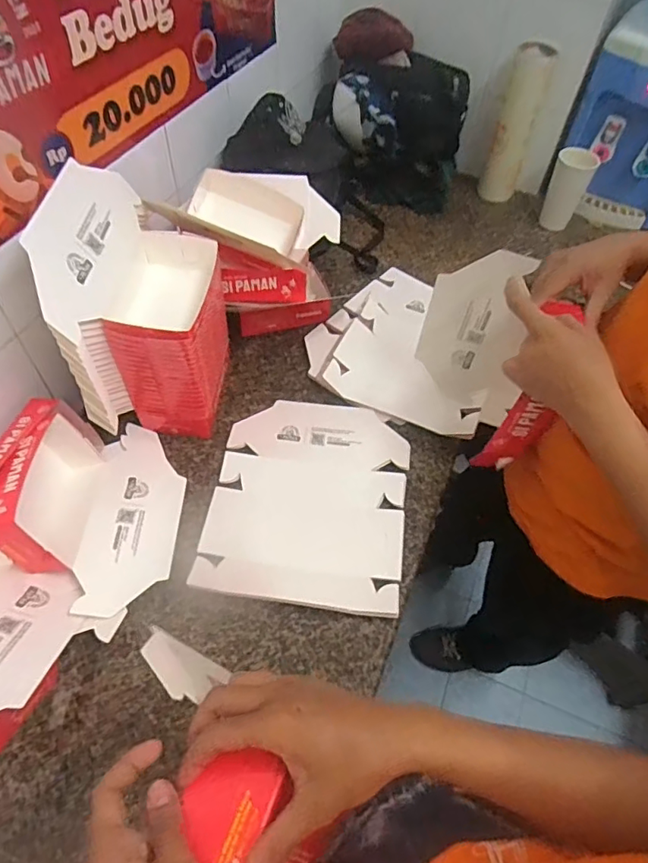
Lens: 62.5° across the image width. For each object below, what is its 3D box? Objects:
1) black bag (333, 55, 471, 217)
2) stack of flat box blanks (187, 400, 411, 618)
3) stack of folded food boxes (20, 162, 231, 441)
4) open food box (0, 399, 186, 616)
[{"bbox_3d":[0.179,-0.718,1.291,0.304,0.255,0.199,11,54,5],"label":"black bag"},{"bbox_3d":[-0.019,0.098,0.820,0.283,0.026,0.330,8,54,3],"label":"stack of flat box blanks"},{"bbox_3d":[-0.249,-0.175,0.775,0.177,0.341,0.264,-1,54,-4],"label":"stack of folded food boxes"},{"bbox_3d":[-0.332,0.089,0.737,0.232,0.145,0.287,2,54,-2],"label":"open food box"}]

